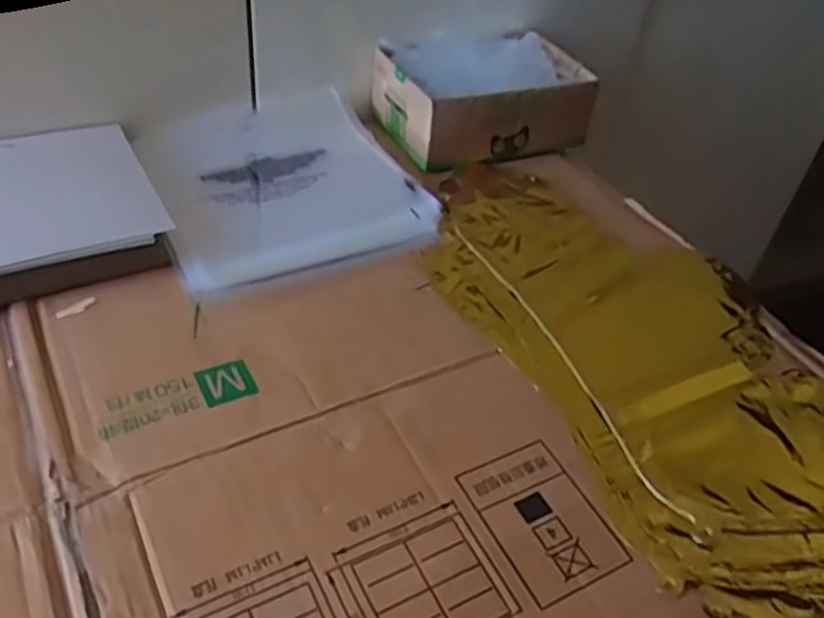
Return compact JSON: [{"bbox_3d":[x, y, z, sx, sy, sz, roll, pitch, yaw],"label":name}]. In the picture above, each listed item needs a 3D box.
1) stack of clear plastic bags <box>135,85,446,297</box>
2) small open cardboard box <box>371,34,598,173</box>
[{"bbox_3d":[-0.112,-0.115,0.658,0.216,0.015,0.240,-13,47,-21],"label":"stack of clear plastic bags"},{"bbox_3d":[0.068,-0.205,0.725,0.181,0.068,0.133,-15,48,-23],"label":"small open cardboard box"}]

